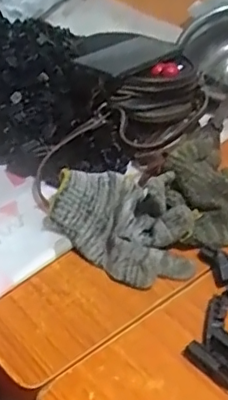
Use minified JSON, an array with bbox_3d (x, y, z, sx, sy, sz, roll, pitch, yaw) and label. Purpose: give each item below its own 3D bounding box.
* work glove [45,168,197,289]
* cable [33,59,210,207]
[{"bbox_3d":[0.009,0.022,0.585,0.144,0.051,0.118,7,41,3],"label":"work glove"},{"bbox_3d":[0.012,-0.091,0.691,0.088,0.074,0.272,35,49,30],"label":"cable"}]

